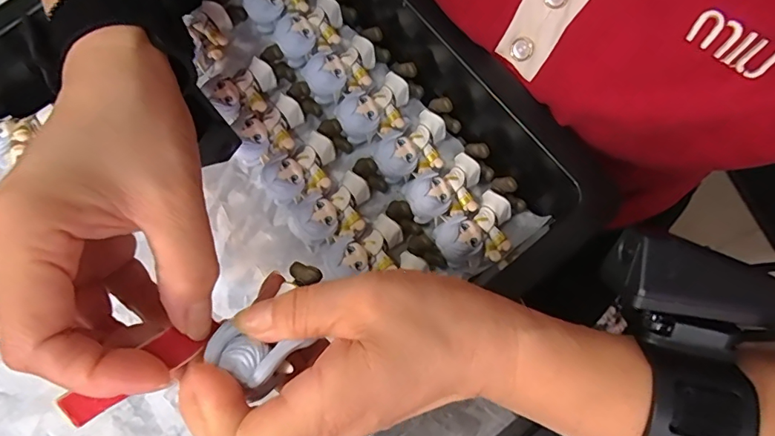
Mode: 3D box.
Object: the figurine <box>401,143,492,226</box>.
[{"bbox_3d":[0.041,-0.021,0.292,0.062,0.025,0.037,-31,80,-6],"label":"figurine"}]

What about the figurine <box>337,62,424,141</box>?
[{"bbox_3d":[-0.004,-0.077,0.306,0.061,0.025,0.041,-35,80,-7],"label":"figurine"}]

